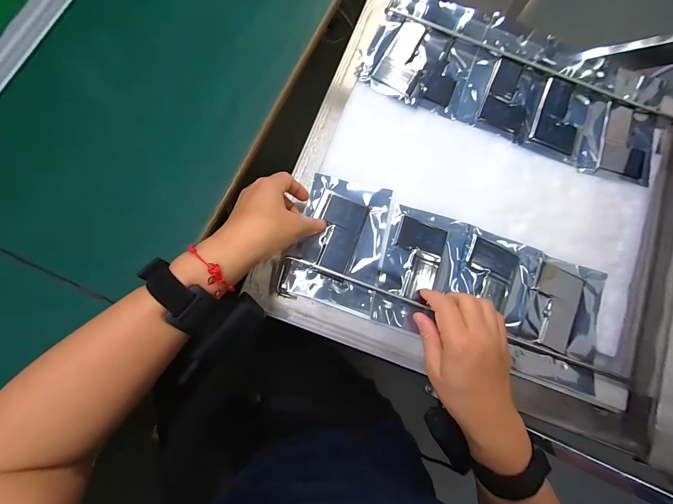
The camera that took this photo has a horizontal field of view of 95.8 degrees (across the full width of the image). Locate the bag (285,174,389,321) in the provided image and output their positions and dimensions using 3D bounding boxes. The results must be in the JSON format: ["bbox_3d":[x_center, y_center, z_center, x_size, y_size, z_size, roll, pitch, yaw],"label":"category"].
[{"bbox_3d":[0.006,-0.013,0.356,0.103,0.027,0.150,16,80,-1],"label":"bag"}]

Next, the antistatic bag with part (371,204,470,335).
[{"bbox_3d":[0.099,0.019,0.356,0.095,0.017,0.142,15,80,-1],"label":"antistatic bag with part"}]

